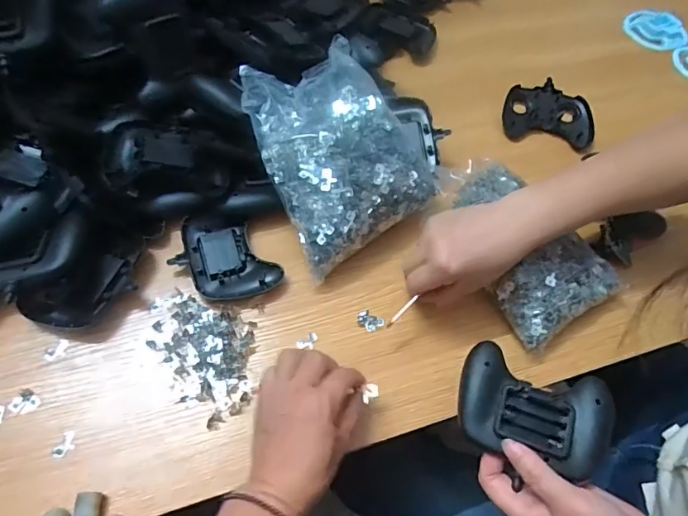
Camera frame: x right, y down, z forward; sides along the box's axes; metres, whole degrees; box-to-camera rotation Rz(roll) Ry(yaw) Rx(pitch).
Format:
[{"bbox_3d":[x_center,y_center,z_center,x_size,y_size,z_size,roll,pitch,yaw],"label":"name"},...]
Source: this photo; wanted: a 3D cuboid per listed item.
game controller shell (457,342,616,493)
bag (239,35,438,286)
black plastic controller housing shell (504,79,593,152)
[{"bbox_3d":[0.158,0.126,0.394,0.121,0.028,0.085,22,60,7],"label":"game controller shell"},{"bbox_3d":[-0.007,-0.112,0.493,0.167,0.066,0.211,-30,92,0],"label":"bag"},{"bbox_3d":[0.273,-0.193,0.631,0.116,0.021,0.089,12,61,2],"label":"black plastic controller housing shell"}]

